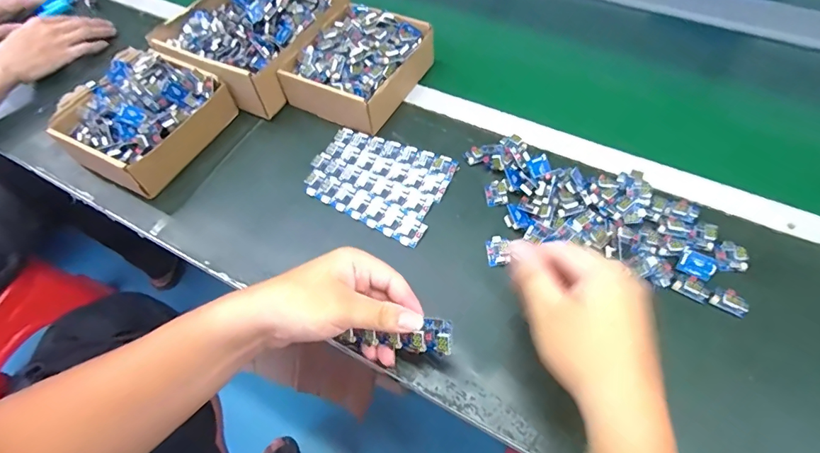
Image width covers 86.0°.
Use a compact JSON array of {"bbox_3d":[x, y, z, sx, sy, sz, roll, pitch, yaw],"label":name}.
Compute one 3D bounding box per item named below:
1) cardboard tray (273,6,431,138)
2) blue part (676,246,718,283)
[{"bbox_3d":[-0.066,-0.208,0.565,0.137,0.065,0.172,27,63,20],"label":"cardboard tray"},{"bbox_3d":[0.271,0.036,0.415,0.030,0.006,0.024,27,82,22],"label":"blue part"}]

